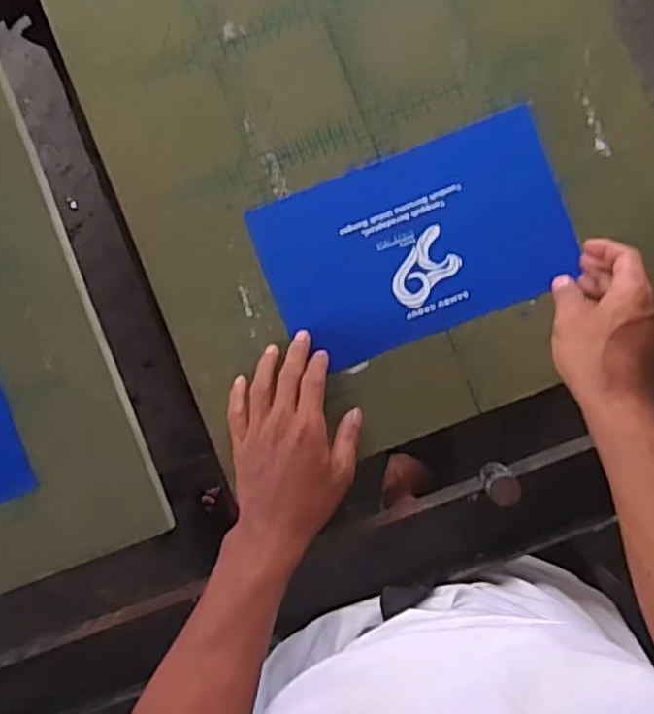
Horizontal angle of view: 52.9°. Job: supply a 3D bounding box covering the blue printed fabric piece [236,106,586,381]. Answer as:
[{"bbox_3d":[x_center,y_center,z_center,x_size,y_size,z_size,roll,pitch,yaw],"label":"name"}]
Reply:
[{"bbox_3d":[0.076,-0.096,0.561,0.252,0.006,0.155,-21,88,4],"label":"blue printed fabric piece"}]

